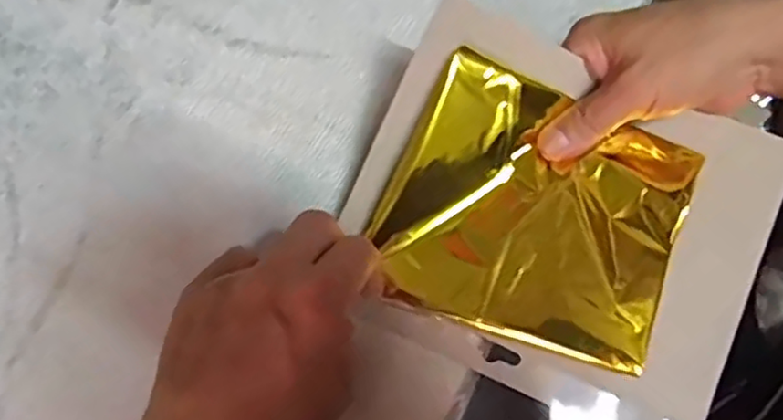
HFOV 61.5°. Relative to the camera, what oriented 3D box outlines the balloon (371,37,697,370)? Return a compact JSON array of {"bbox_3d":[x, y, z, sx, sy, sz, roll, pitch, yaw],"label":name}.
[{"bbox_3d":[0.068,0.000,0.317,0.134,0.025,0.121,22,82,8],"label":"balloon"}]

